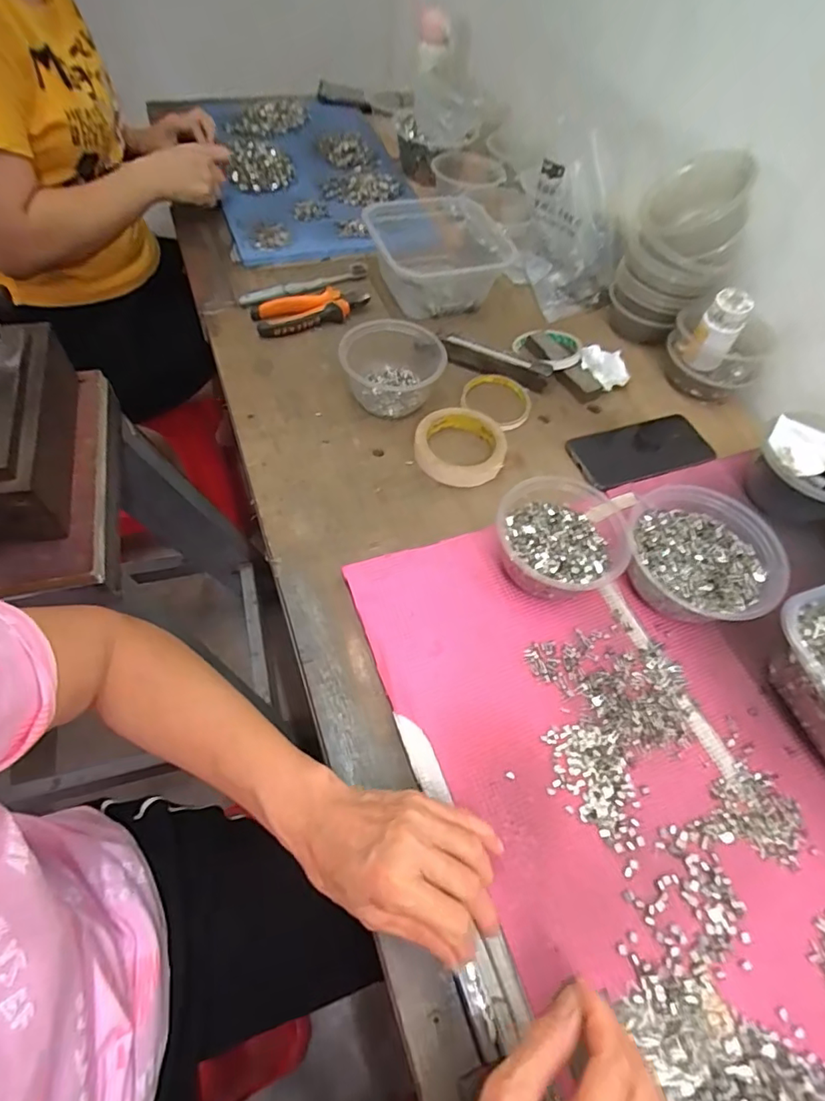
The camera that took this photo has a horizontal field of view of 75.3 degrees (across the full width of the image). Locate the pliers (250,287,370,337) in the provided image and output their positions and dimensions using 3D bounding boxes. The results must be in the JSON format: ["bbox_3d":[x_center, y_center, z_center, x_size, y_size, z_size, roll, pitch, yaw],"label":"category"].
[{"bbox_3d":[-0.129,-0.310,0.682,0.146,0.026,0.055,-23,63,-19],"label":"pliers"}]

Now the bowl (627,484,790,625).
[{"bbox_3d":[0.260,0.006,0.491,0.130,0.056,0.130,3,58,-4],"label":"bowl"}]

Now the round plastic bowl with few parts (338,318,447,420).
[{"bbox_3d":[-0.021,-0.209,0.610,0.121,0.061,0.102,-7,58,-9],"label":"round plastic bowl with few parts"}]

